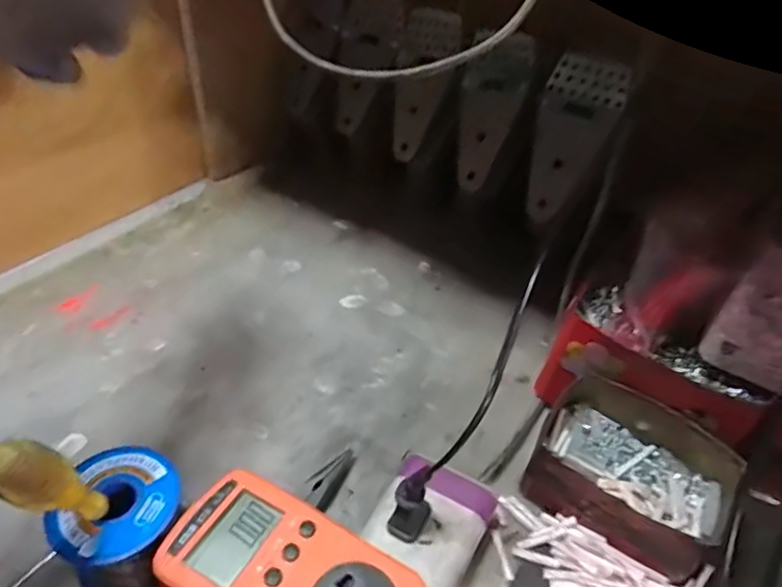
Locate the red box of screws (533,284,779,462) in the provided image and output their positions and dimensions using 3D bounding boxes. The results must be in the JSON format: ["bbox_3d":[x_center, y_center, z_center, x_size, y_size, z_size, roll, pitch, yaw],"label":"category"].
[{"bbox_3d":[0.177,0.063,0.396,0.132,0.083,0.065,24,45,20],"label":"red box of screws"}]

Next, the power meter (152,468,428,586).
[{"bbox_3d":[-0.049,0.141,0.275,0.126,0.032,0.066,23,45,20],"label":"power meter"}]

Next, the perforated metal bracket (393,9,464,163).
[{"bbox_3d":[0.029,-0.200,0.544,0.058,0.138,0.020,17,14,14],"label":"perforated metal bracket"}]

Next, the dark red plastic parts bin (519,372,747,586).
[{"bbox_3d":[0.153,0.115,0.358,0.118,0.049,0.103,23,45,20],"label":"dark red plastic parts bin"}]

